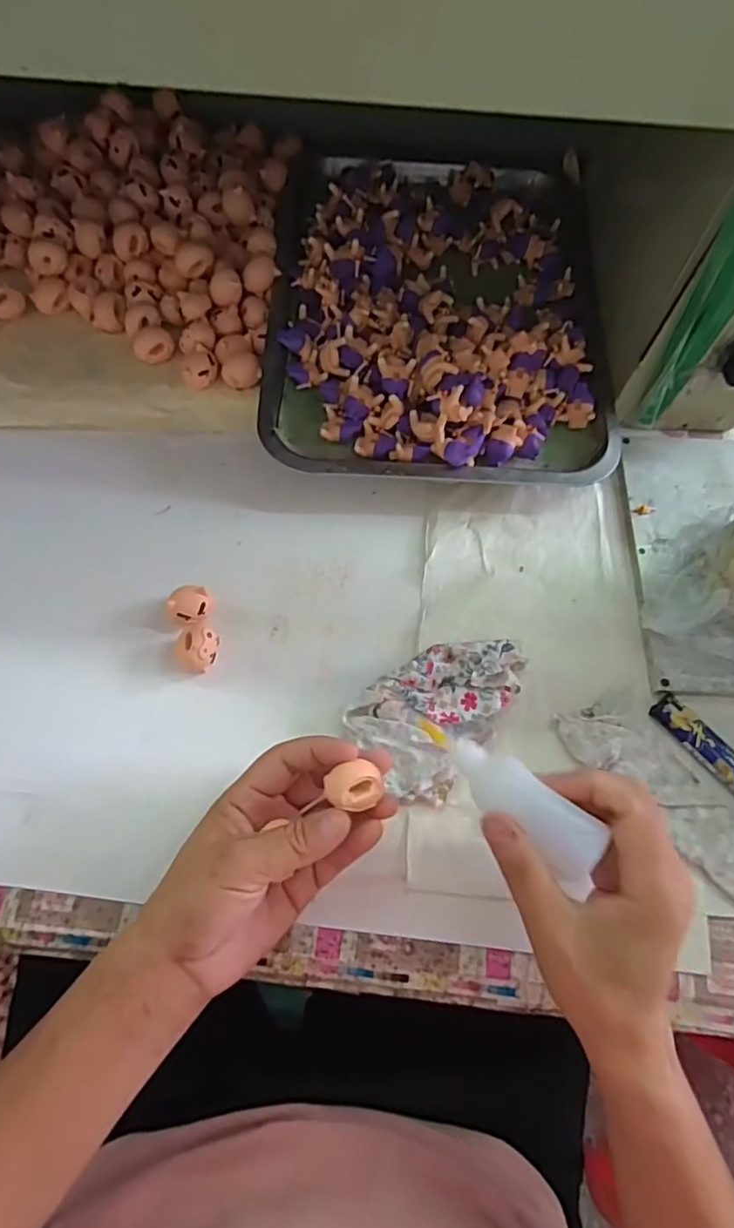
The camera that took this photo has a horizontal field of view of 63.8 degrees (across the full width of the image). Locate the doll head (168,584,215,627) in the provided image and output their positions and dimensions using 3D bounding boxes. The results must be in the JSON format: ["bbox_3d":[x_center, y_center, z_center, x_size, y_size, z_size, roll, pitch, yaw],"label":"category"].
[{"bbox_3d":[-0.118,-0.004,0.392,0.026,0.018,0.027,1,69,-2],"label":"doll head"}]

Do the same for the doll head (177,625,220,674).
[{"bbox_3d":[-0.109,0.022,0.380,0.023,0.019,0.027,16,69,3],"label":"doll head"}]

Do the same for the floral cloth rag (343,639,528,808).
[{"bbox_3d":[0.046,0.056,0.374,0.076,0.020,0.118,38,72,11],"label":"floral cloth rag"}]

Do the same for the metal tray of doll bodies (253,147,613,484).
[{"bbox_3d":[0.057,-0.259,0.478,0.263,0.049,0.352,2,69,-2],"label":"metal tray of doll bodies"}]

